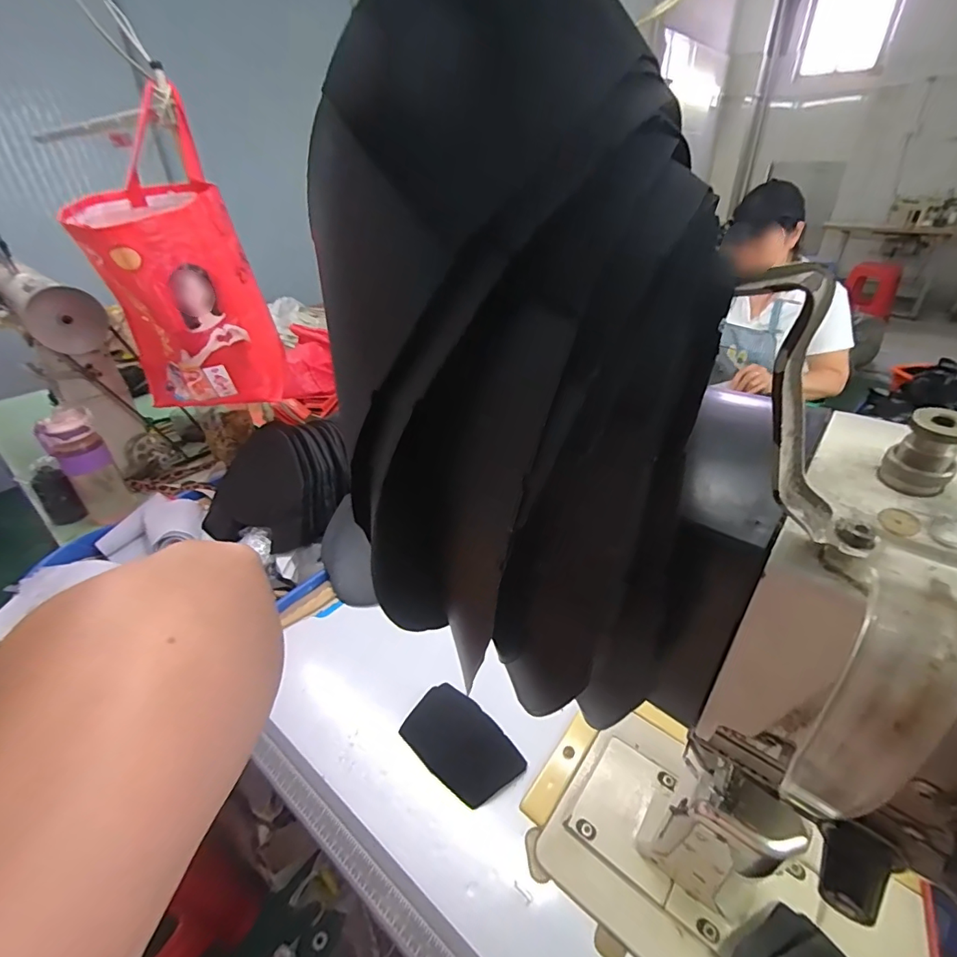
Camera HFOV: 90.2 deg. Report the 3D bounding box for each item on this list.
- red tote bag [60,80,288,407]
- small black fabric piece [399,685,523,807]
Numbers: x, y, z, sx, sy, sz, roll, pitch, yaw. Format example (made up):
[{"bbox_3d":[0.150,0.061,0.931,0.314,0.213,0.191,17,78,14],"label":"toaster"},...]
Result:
[{"bbox_3d":[-0.530,-0.352,0.818,0.219,0.429,0.275,-25,41,-30],"label":"red tote bag"},{"bbox_3d":[-0.022,0.295,0.535,0.080,0.010,0.137,-35,43,-30],"label":"small black fabric piece"}]

